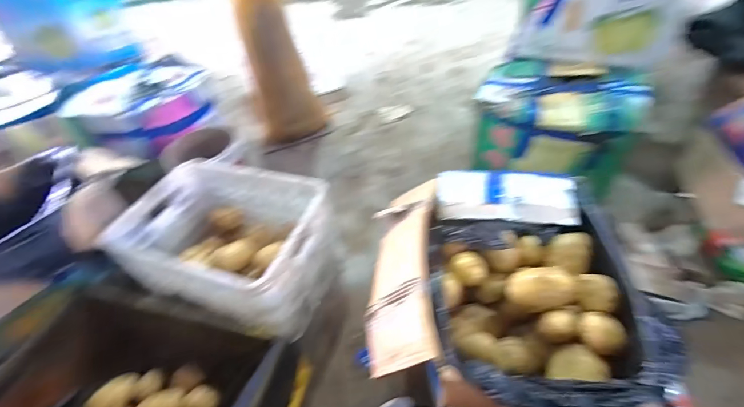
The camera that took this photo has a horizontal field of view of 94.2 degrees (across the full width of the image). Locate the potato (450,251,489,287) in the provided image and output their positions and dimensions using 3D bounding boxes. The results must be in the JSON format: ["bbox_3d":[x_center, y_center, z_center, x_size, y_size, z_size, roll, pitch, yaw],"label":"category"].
[{"bbox_3d":[0.190,0.128,0.683,0.069,0.051,0.047,18,49,23],"label":"potato"}]

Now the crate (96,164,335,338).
[{"bbox_3d":[-0.384,0.117,1.000,0.510,0.289,0.390,12,47,18],"label":"crate"}]

